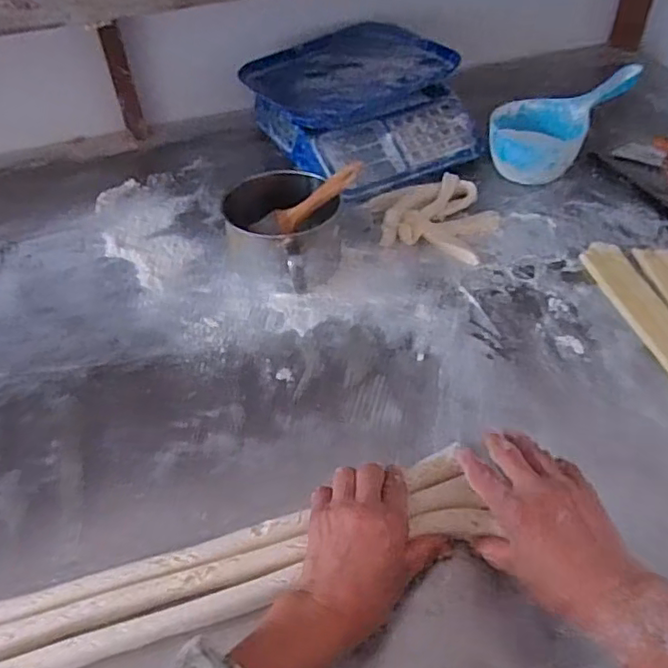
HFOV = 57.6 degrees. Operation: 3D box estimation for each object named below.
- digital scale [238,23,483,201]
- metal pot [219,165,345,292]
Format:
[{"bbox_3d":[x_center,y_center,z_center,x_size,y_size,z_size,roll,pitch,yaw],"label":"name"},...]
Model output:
[{"bbox_3d":[0.050,-0.348,0.955,0.299,0.125,0.297,-22,49,-18],"label":"digital scale"},{"bbox_3d":[-0.057,-0.116,0.744,0.145,0.092,0.129,29,54,28],"label":"metal pot"}]

